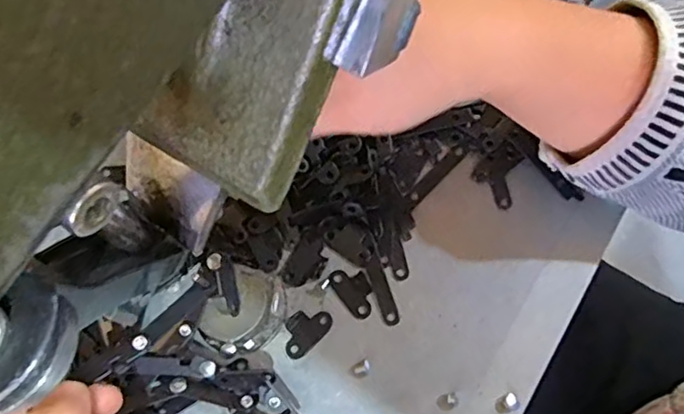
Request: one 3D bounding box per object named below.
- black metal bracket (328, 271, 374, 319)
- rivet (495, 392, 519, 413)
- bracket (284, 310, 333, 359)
[{"bbox_3d":[0.007,0.043,0.315,0.018,0.004,0.028,-37,76,-9],"label":"black metal bracket"},{"bbox_3d":[0.081,0.097,0.294,0.012,0.004,0.008,-31,75,-7],"label":"rivet"},{"bbox_3d":[-0.020,0.063,0.310,0.019,0.004,0.028,43,79,13],"label":"bracket"}]

